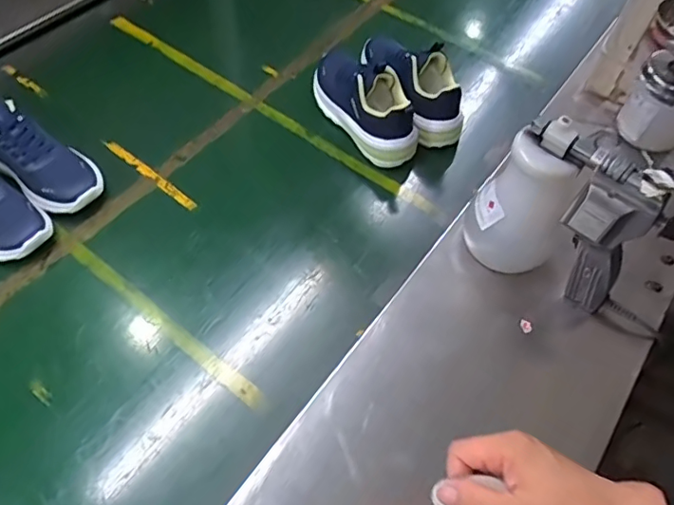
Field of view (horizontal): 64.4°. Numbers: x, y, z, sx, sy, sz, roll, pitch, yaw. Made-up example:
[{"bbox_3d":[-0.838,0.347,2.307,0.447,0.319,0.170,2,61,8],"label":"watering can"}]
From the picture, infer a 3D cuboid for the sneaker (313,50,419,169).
[{"bbox_3d":[0.037,-0.236,0.801,0.090,0.108,0.227,-22,61,-17],"label":"sneaker"}]

